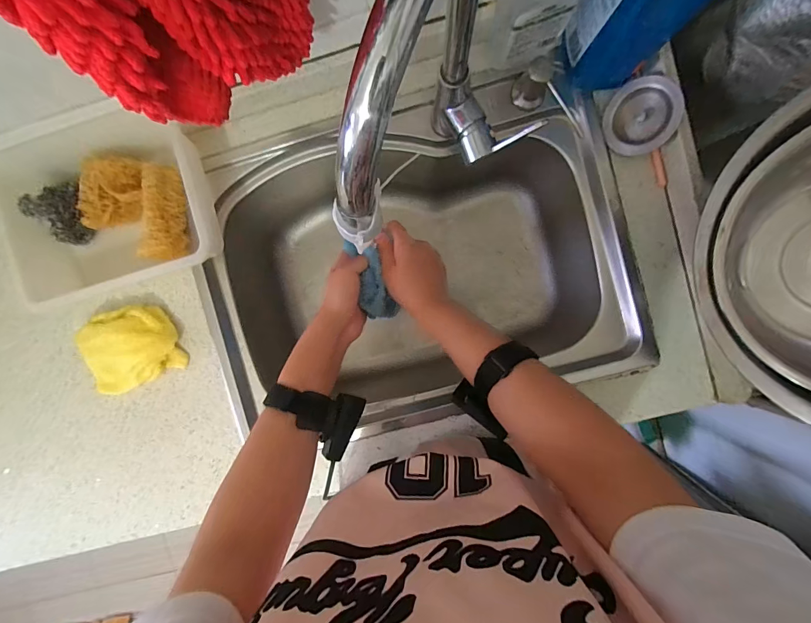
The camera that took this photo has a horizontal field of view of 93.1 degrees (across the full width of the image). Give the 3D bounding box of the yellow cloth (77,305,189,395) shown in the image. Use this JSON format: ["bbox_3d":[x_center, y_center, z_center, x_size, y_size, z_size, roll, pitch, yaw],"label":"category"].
[{"bbox_3d":[-0.378,0.049,0.524,0.127,0.038,0.107,-18,95,3],"label":"yellow cloth"}]

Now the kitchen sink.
[{"bbox_3d":[0.005,-0.063,0.610,0.576,0.220,0.398,-14,93,4],"label":"kitchen sink"}]

